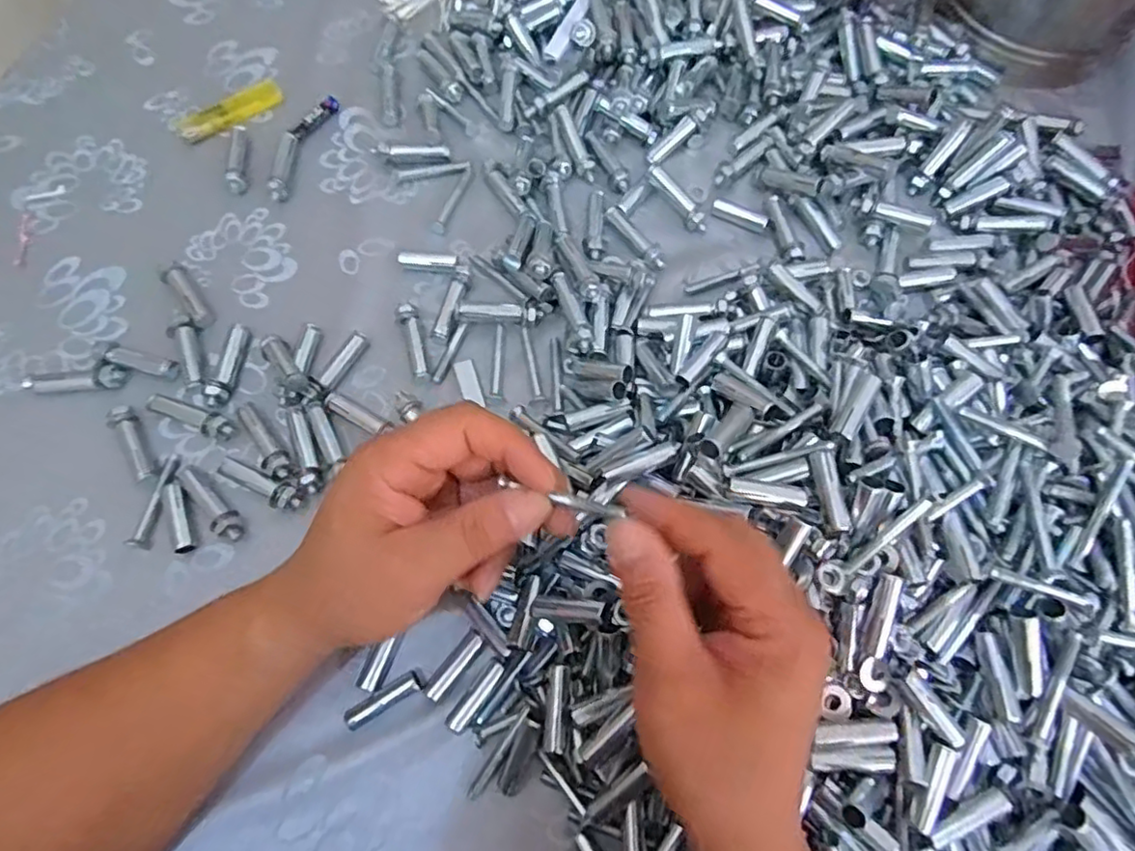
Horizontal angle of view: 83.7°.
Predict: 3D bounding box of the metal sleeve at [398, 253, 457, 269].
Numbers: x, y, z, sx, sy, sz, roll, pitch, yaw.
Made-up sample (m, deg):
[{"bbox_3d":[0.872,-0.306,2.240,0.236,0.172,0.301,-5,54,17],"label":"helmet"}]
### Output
[{"bbox_3d":[-0.091,-0.108,0.418,0.039,0.010,0.009,8,69,3],"label":"metal sleeve"}]

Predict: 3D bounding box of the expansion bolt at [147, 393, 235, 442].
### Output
[{"bbox_3d":[-0.228,-0.007,0.381,0.056,0.016,0.014,23,71,9],"label":"expansion bolt"}]

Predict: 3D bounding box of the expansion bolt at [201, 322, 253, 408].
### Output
[{"bbox_3d":[-0.208,-0.037,0.389,0.012,0.010,0.054,10,69,4],"label":"expansion bolt"}]

